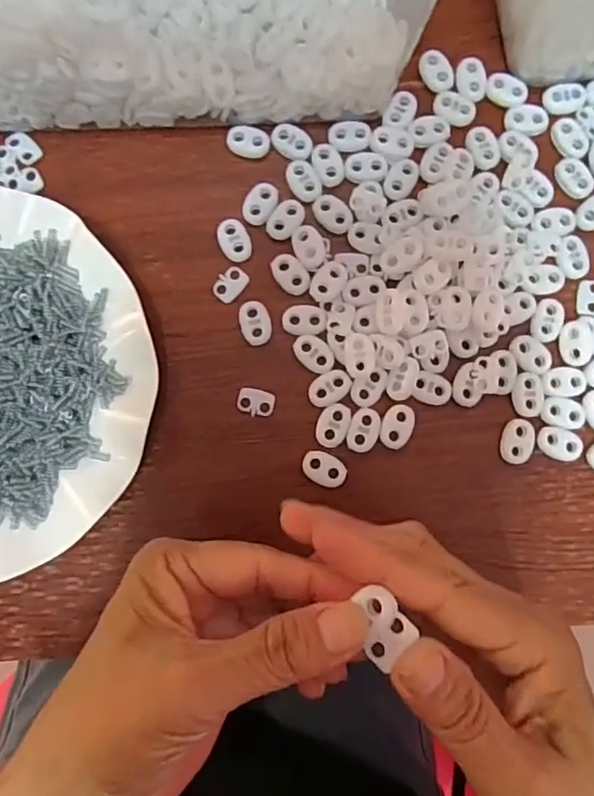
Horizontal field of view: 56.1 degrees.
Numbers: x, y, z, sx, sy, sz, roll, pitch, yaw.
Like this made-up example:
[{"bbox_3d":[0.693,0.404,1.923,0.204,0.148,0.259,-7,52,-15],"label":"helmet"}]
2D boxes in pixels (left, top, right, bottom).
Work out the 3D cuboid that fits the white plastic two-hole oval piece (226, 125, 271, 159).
[{"bbox_3d":[-0.026,-0.136,0.295,0.022,0.006,0.014,13,86,-2],"label":"white plastic two-hole oval piece"}]

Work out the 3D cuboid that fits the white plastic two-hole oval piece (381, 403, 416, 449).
[{"bbox_3d":[0.051,0.014,0.282,0.015,0.004,0.022,25,85,-1],"label":"white plastic two-hole oval piece"}]

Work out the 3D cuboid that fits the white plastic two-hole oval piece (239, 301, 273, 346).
[{"bbox_3d":[-0.021,-0.039,0.286,0.015,0.004,0.023,-18,87,-4],"label":"white plastic two-hole oval piece"}]

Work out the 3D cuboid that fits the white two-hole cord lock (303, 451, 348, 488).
[{"bbox_3d":[0.014,0.036,0.280,0.023,0.004,0.015,29,85,-1],"label":"white two-hole cord lock"}]

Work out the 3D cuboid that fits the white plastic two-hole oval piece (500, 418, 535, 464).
[{"bbox_3d":[0.112,0.022,0.285,0.015,0.004,0.023,14,86,-2],"label":"white plastic two-hole oval piece"}]

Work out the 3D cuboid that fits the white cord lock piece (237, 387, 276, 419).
[{"bbox_3d":[-0.021,0.003,0.285,0.019,0.004,0.013,11,86,-2],"label":"white cord lock piece"}]

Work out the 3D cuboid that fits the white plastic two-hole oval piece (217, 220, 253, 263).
[{"bbox_3d":[-0.032,-0.082,0.290,0.016,0.004,0.023,-20,87,-4],"label":"white plastic two-hole oval piece"}]

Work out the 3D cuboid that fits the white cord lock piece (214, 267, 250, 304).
[{"bbox_3d":[-0.035,-0.060,0.290,0.014,0.004,0.020,44,85,0],"label":"white cord lock piece"}]

